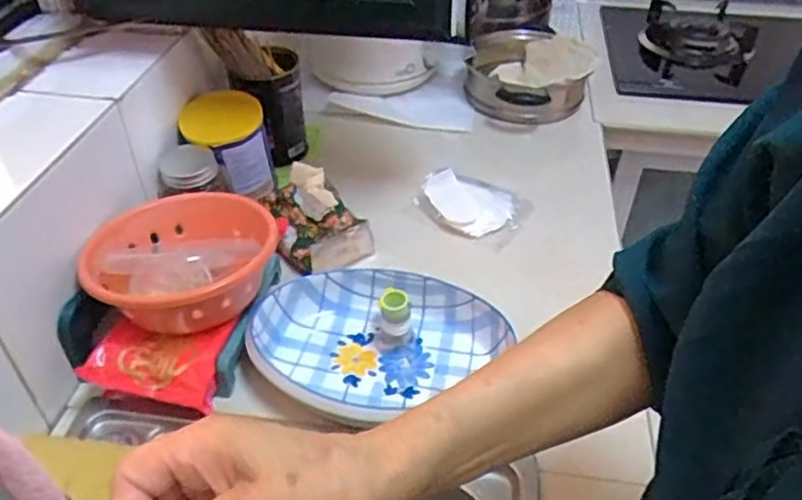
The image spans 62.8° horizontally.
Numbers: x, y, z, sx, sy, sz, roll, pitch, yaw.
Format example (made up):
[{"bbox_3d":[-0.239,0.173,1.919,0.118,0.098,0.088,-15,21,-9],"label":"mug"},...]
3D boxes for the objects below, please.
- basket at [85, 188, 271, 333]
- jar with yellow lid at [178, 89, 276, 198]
[{"bbox_3d":[-0.210,0.010,0.642,0.176,0.065,0.165,-14,42,-17],"label":"basket"},{"bbox_3d":[-0.216,-0.128,0.829,0.097,0.121,0.091,0,40,0],"label":"jar with yellow lid"}]

